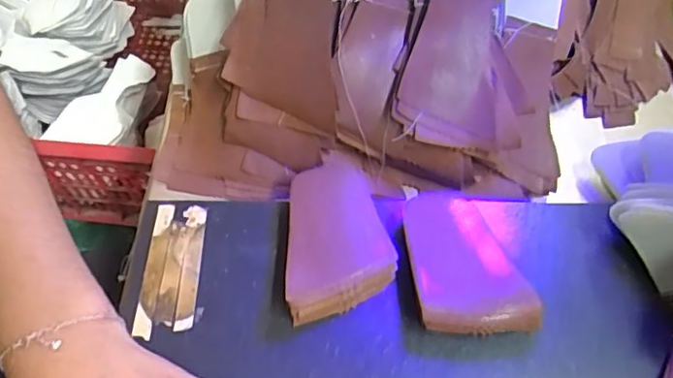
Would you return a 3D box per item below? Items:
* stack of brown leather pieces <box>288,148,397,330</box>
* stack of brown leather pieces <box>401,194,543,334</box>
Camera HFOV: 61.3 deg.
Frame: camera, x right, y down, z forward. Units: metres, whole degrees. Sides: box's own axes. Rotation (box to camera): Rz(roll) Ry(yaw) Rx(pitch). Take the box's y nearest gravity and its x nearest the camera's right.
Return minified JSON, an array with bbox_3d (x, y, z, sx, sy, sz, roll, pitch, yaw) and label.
[{"bbox_3d":[-0.005,0.026,0.328,0.063,0.019,0.088,-14,62,-9],"label":"stack of brown leather pieces"},{"bbox_3d":[0.073,0.041,0.321,0.064,0.023,0.078,-4,60,-3],"label":"stack of brown leather pieces"}]

